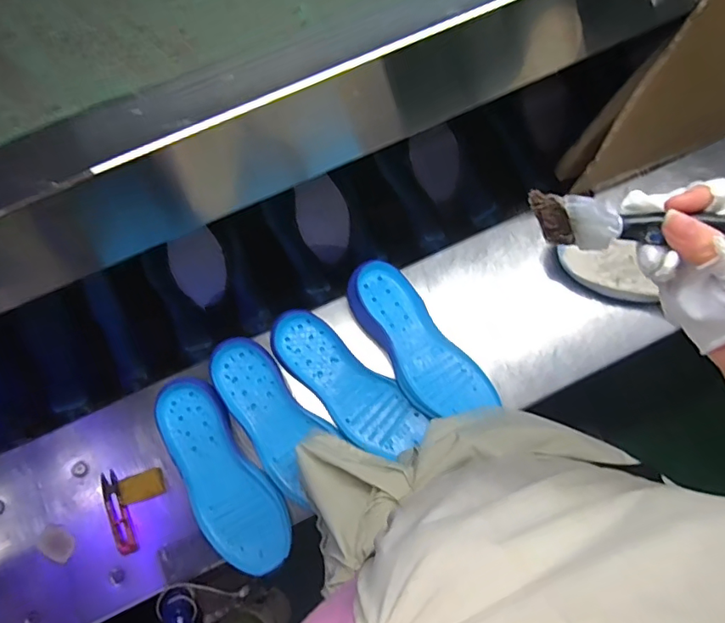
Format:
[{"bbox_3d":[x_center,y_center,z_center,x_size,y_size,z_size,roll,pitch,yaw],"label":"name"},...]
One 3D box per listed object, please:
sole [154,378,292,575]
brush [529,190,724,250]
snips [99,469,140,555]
[{"bbox_3d":[-0.173,0.197,0.616,0.093,0.035,0.249,-34,76,-8],"label":"sole"},{"bbox_3d":[0.175,-0.053,0.303,0.149,0.037,0.018,5,43,7],"label":"brush"},{"bbox_3d":[-0.299,0.246,0.618,0.026,0.006,0.098,-22,75,-5],"label":"snips"}]

